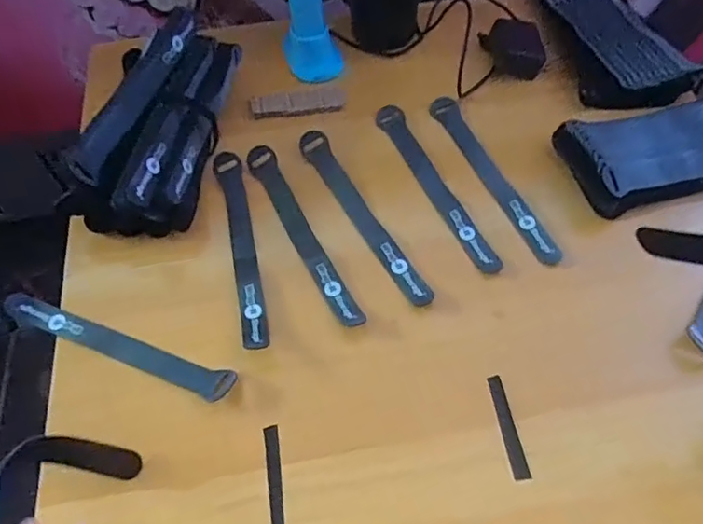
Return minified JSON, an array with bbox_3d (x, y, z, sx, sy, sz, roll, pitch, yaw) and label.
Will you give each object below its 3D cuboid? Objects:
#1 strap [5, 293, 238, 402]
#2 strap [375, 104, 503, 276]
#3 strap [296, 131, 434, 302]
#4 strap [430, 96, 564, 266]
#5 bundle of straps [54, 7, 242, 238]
[{"bbox_3d":[-0.174,0.061,0.410,0.190,0.013,0.023,18,62,12],"label":"strap"},{"bbox_3d":[0.071,-0.072,0.487,0.025,0.005,0.201,-20,61,-10],"label":"strap"},{"bbox_3d":[0.007,-0.043,0.470,0.024,0.004,0.198,-25,62,-12],"label":"strap"},{"bbox_3d":[0.122,-0.079,0.491,0.024,0.004,0.204,-23,58,-2],"label":"strap"},{"bbox_3d":[-0.166,-0.125,0.491,0.094,0.073,0.228,7,60,6],"label":"bundle of straps"}]

